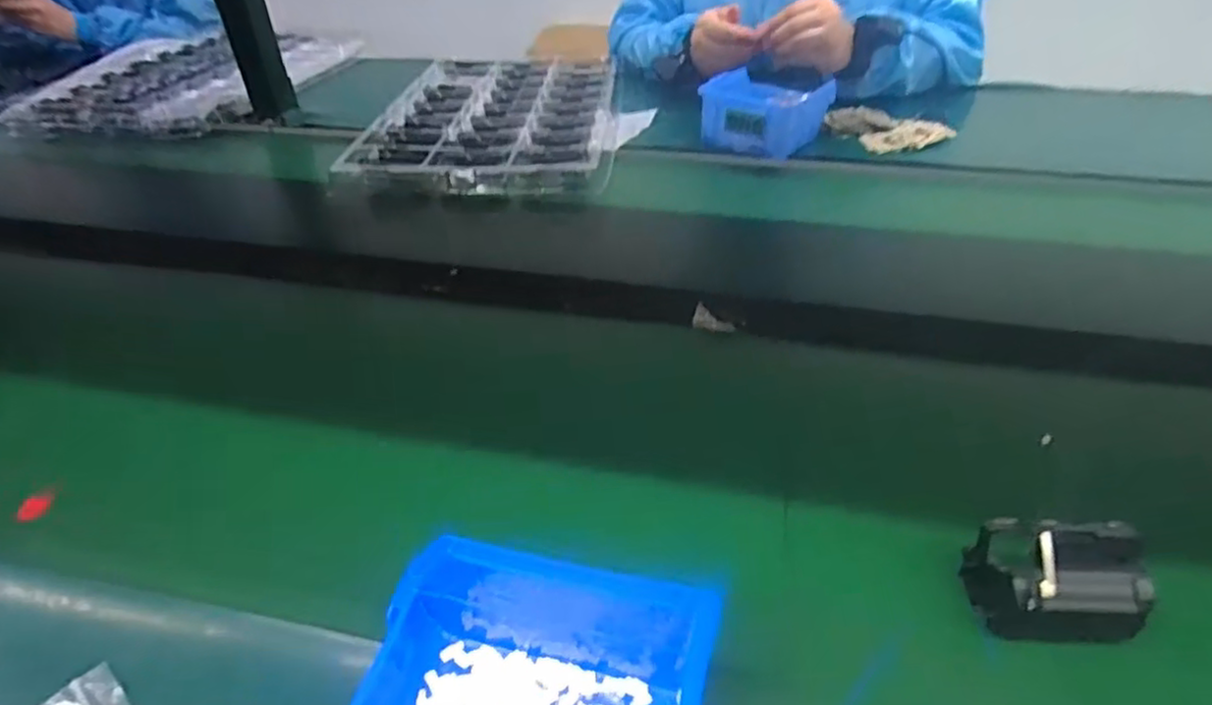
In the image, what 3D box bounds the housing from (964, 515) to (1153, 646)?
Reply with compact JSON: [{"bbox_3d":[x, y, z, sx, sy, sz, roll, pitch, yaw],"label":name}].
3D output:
[{"bbox_3d":[0.216,0.113,0.325,0.066,0.051,0.041,1,40,3],"label":"housing"}]

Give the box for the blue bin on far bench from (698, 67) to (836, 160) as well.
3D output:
[{"bbox_3d":[0.190,-0.291,0.815,0.128,0.060,0.124,24,46,27],"label":"blue bin on far bench"}]

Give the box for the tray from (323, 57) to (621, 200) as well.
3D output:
[{"bbox_3d":[-0.143,-0.330,0.903,0.304,0.023,0.481,0,40,2],"label":"tray"}]

